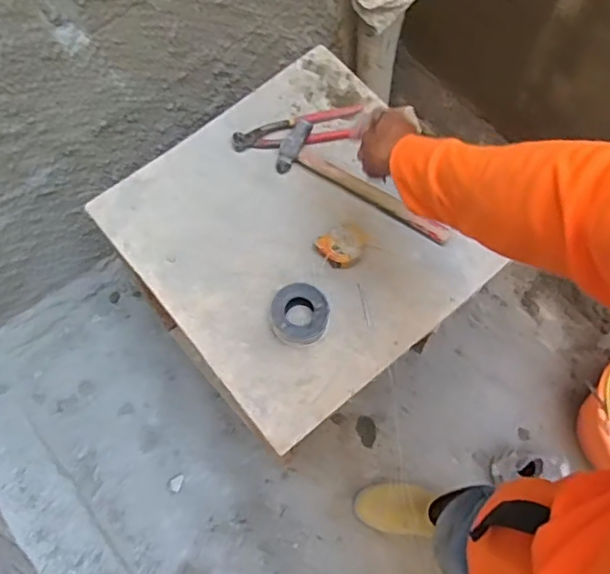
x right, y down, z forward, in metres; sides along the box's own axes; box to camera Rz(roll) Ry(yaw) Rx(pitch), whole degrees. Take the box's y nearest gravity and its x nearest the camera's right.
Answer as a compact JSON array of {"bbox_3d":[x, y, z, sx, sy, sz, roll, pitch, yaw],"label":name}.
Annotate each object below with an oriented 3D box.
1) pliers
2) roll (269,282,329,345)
[{"bbox_3d":[-0.010,-0.258,0.961,0.218,0.023,0.060,-12,71,-3],"label":"pliers"},{"bbox_3d":[-0.008,0.042,0.855,0.082,0.050,0.082,0,70,0],"label":"roll"}]

